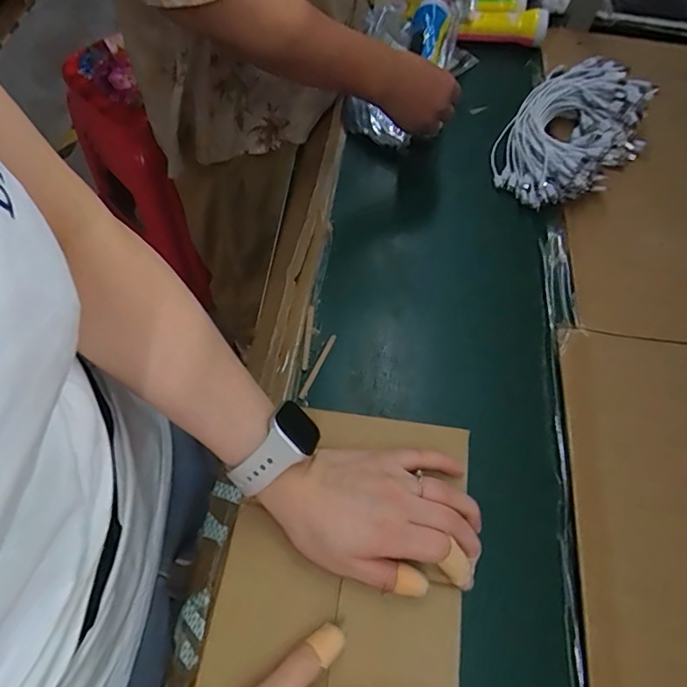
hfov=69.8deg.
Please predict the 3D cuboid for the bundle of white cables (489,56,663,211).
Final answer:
[{"bbox_3d":[0.290,-0.266,0.635,0.167,0.120,0.172,30,64,11],"label":"bundle of white cables"}]

